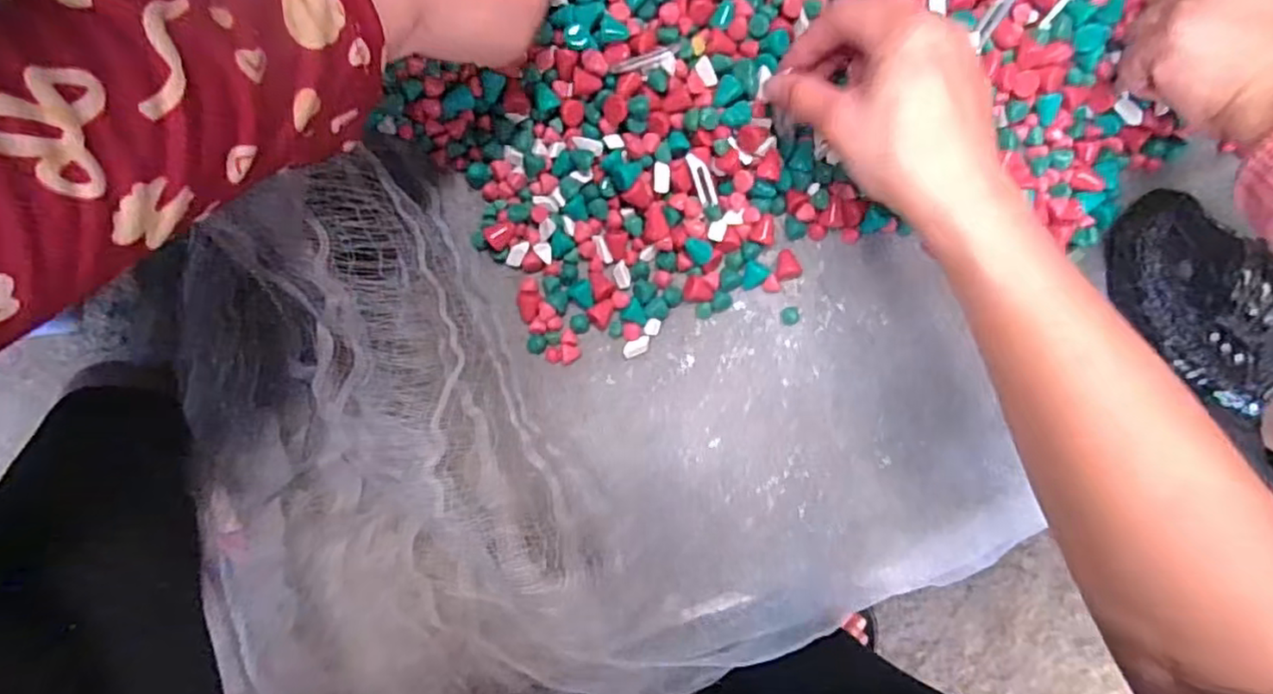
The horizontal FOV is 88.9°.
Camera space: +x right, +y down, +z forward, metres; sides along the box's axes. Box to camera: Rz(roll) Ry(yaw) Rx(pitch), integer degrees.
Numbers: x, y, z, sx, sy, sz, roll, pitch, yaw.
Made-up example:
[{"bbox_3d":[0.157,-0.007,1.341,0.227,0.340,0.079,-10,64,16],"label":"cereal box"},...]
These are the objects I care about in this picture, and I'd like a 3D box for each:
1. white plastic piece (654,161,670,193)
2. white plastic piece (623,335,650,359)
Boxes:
[{"bbox_3d":[0.014,-0.094,0.359,0.009,0.004,0.017,-1,93,-3],"label":"white plastic piece"},{"bbox_3d":[0.000,0.000,0.374,0.017,0.004,0.009,-23,94,-2],"label":"white plastic piece"}]

